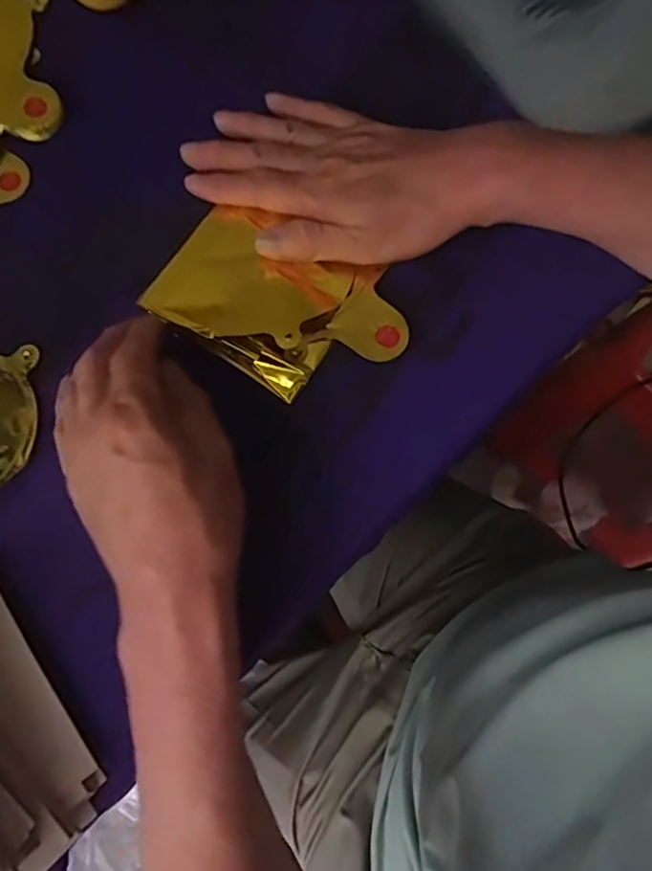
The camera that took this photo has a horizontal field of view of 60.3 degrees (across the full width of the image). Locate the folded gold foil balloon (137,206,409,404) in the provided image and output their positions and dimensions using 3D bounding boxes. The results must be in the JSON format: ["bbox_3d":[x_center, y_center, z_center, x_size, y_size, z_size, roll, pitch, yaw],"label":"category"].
[{"bbox_3d":[-0.029,-0.085,0.358,0.156,0.024,0.099,28,80,6],"label":"folded gold foil balloon"}]

